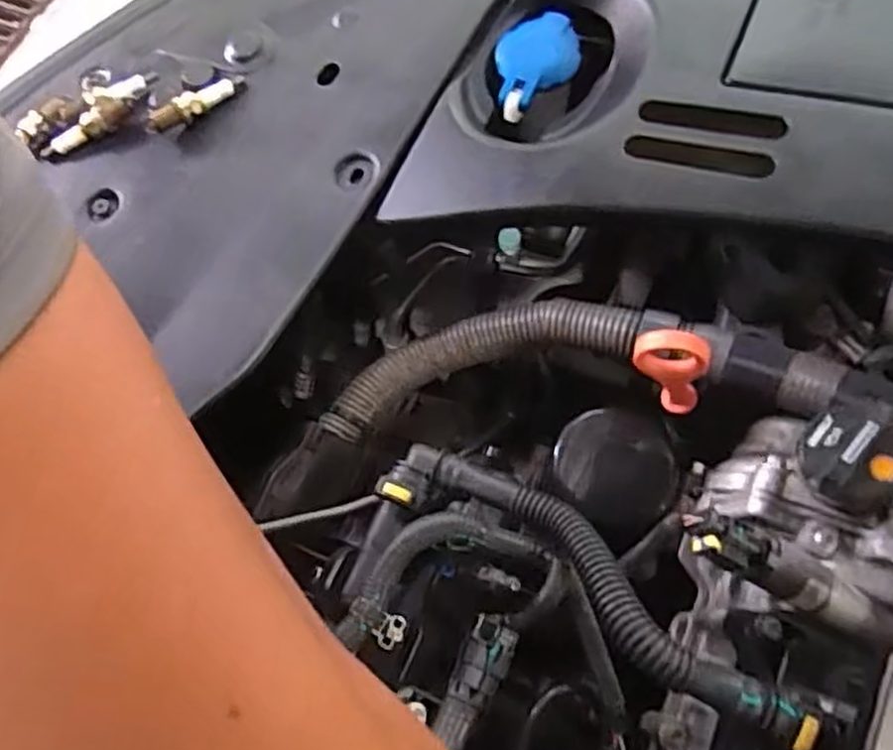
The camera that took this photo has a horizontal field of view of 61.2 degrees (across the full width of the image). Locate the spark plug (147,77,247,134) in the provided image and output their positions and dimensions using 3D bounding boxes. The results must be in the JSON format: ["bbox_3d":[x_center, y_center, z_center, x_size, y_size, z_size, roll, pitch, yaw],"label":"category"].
[{"bbox_3d":[-0.169,-0.185,0.513,0.073,0.018,0.015,-37,75,-10],"label":"spark plug"}]

